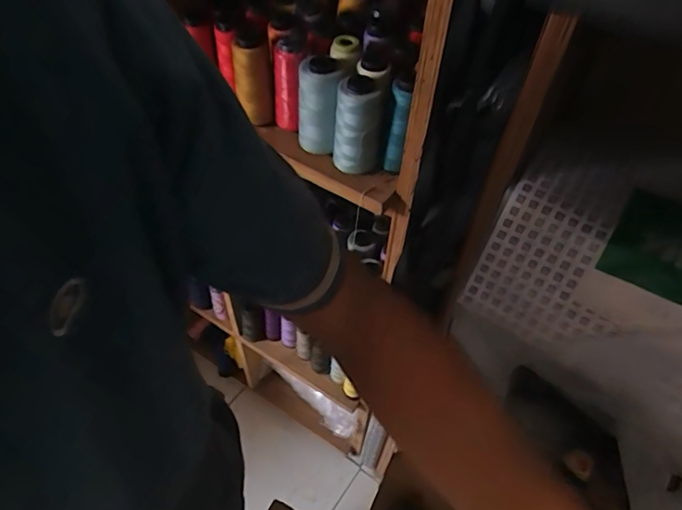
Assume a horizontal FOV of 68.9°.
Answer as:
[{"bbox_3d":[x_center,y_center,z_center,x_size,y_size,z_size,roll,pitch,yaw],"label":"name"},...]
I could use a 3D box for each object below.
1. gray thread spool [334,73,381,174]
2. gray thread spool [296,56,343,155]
[{"bbox_3d":[0.019,-0.145,0.560,0.052,0.101,0.044,5,52,1],"label":"gray thread spool"},{"bbox_3d":[-0.025,-0.168,0.575,0.049,0.101,0.055,5,52,1],"label":"gray thread spool"}]

